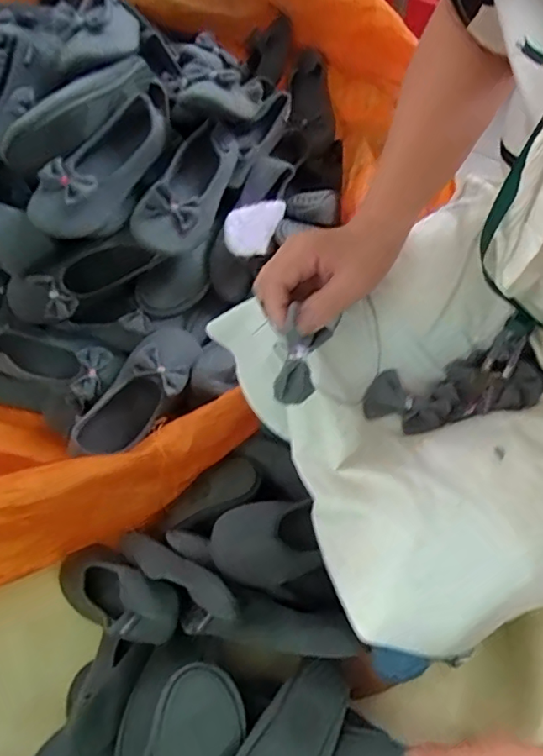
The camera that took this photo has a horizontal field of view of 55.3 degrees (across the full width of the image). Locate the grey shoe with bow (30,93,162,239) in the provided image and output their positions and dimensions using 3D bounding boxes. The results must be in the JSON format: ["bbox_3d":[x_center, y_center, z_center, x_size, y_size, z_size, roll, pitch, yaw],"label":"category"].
[{"bbox_3d":[-0.217,-0.278,0.674,0.078,0.049,0.233,27,67,14],"label":"grey shoe with bow"}]

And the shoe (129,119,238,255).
[{"bbox_3d":[-0.115,-0.269,0.725,0.082,0.066,0.221,15,64,8],"label":"shoe"}]

